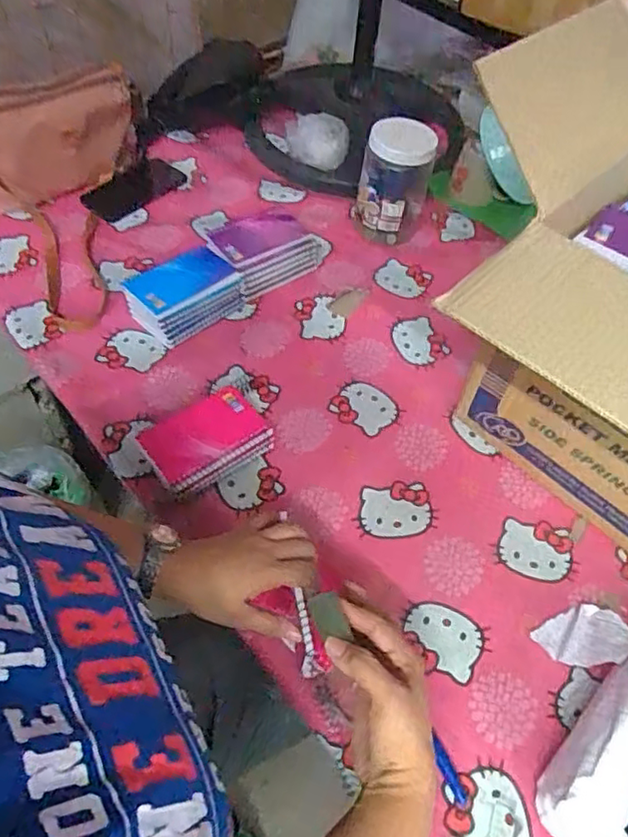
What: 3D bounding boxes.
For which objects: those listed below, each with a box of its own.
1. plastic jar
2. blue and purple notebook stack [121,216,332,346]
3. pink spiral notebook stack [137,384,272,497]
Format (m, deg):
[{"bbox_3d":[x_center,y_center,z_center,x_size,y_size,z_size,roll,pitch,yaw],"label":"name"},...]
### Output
[{"bbox_3d":[0.121,-0.360,0.931,0.107,0.155,0.093,13,55,4],"label":"plastic jar"},{"bbox_3d":[-0.117,-0.219,0.865,0.310,0.062,0.111,-36,64,-26],"label":"blue and purple notebook stack"},{"bbox_3d":[-0.126,0.026,0.709,0.132,0.034,0.098,-29,62,-23],"label":"pink spiral notebook stack"}]

